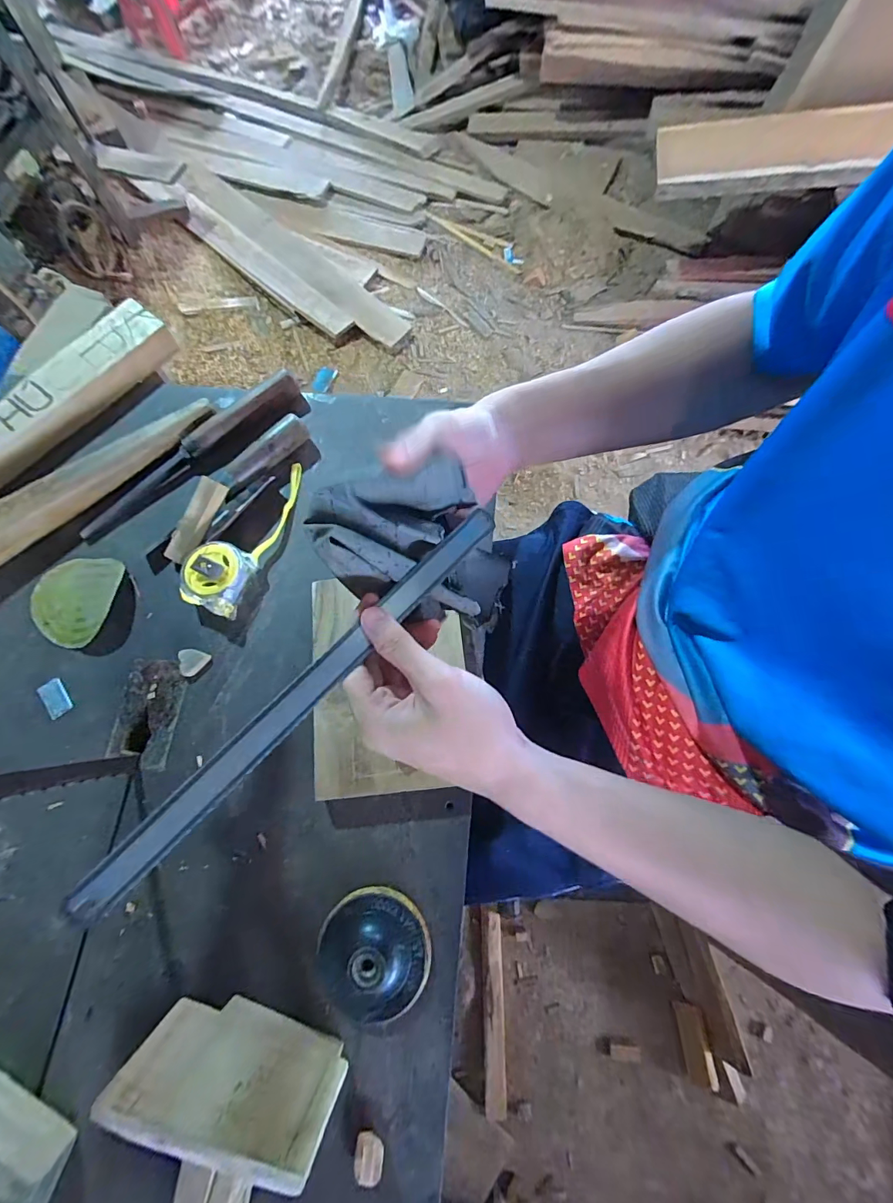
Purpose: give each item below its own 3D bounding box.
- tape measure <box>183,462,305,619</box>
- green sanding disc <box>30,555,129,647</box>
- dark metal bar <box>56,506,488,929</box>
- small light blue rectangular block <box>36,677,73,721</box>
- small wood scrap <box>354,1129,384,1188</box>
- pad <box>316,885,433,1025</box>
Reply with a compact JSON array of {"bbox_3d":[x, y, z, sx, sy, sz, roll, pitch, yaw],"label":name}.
[{"bbox_3d":[-0.216,-0.077,0.465,0.063,0.035,0.185,21,75,8],"label":"tape measure"},{"bbox_3d":[-0.396,-0.004,0.455,0.075,0.012,0.097,13,74,6],"label":"green sanding disc"},{"bbox_3d":[-0.070,0.043,0.249,0.020,0.004,0.297,47,70,-7],"label":"dark metal bar"},{"bbox_3d":[-0.392,0.097,0.429,0.024,0.005,0.037,-34,87,-8],"label":"small light blue rectangular block"},{"bbox_3d":[-0.057,0.408,0.315,0.021,0.007,0.027,4,73,4],"label":"small wood scrap"},{"bbox_3d":[-0.059,0.285,0.343,0.088,0.028,0.087,17,74,7],"label":"pad"}]

